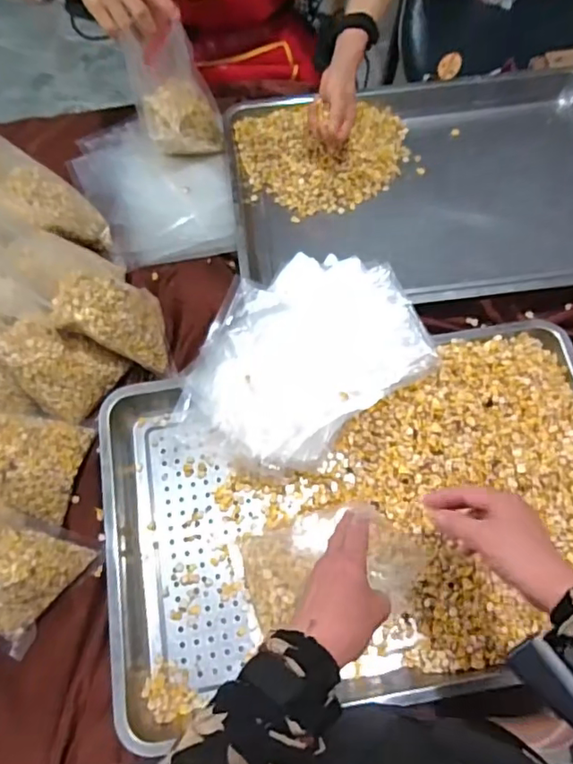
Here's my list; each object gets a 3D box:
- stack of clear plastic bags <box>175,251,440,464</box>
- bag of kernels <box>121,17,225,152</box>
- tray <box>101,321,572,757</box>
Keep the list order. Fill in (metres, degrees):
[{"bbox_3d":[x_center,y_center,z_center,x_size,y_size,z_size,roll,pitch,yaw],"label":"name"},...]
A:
[{"bbox_3d":[0.011,-0.026,0.688,0.318,0.053,0.227,-38,72,-12],"label":"stack of clear plastic bags"},{"bbox_3d":[-0.154,-0.404,0.788,0.099,0.192,0.075,-32,71,-10],"label":"bag of kernels"},{"bbox_3d":[0.096,0.146,0.630,0.581,0.053,0.371,-10,69,-2],"label":"tray"}]

